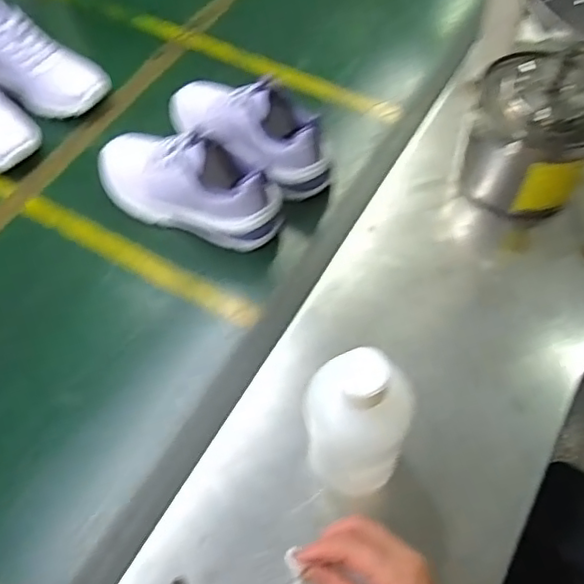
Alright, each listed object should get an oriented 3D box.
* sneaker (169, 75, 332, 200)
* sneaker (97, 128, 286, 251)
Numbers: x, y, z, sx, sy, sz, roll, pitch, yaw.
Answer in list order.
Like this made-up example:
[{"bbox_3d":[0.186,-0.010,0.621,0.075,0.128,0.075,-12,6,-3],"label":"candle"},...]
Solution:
[{"bbox_3d":[-0.062,-0.196,0.707,0.219,0.102,0.110,34,66,18],"label":"sneaker"},{"bbox_3d":[-0.125,-0.132,0.674,0.225,0.101,0.083,24,63,14],"label":"sneaker"}]

